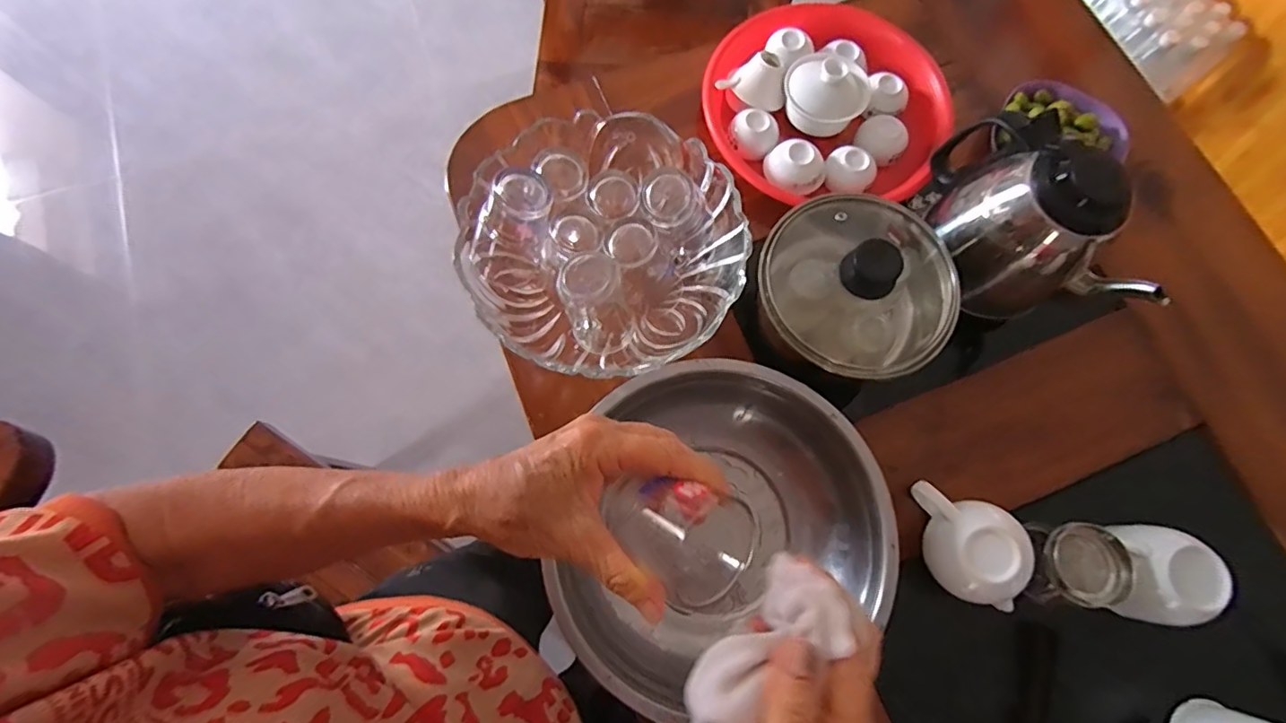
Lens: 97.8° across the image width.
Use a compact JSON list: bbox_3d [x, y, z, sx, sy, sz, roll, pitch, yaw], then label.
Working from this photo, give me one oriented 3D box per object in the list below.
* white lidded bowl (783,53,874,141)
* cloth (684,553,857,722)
[{"bbox_3d":[0.187,-0.276,0.565,0.078,0.061,0.070,0,74,-2],"label":"white lidded bowl"},{"bbox_3d":[0.053,0.135,0.252,0.036,0.031,0.094,41,83,10],"label":"cloth"}]

